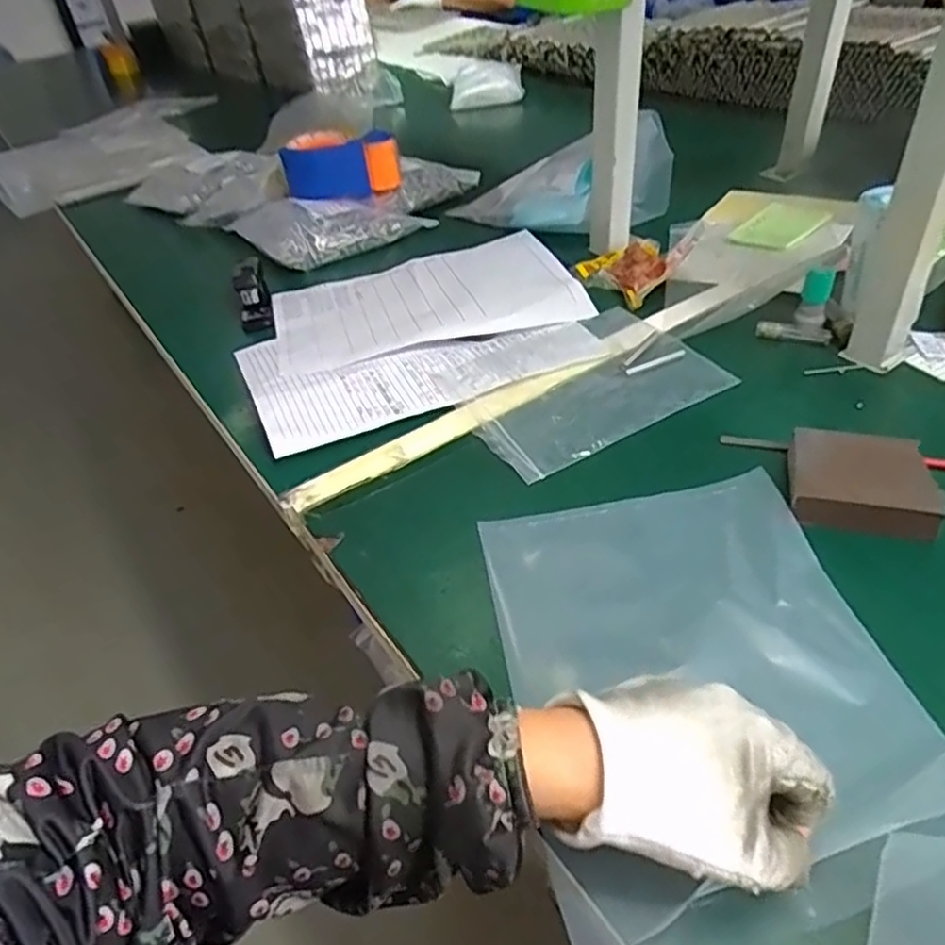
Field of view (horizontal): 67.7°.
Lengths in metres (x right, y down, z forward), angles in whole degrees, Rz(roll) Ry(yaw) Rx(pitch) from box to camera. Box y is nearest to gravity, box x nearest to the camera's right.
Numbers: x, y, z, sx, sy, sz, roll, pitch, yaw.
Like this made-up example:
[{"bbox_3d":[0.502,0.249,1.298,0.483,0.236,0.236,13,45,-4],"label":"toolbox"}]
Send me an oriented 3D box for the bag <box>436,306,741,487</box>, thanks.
[{"bbox_3d":[0.087,-0.076,0.572,0.203,0.011,0.155,-24,44,-20],"label":"bag"}]

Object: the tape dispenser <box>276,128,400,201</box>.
[{"bbox_3d":[-0.161,-0.376,0.861,0.146,0.063,0.059,2,41,10],"label":"tape dispenser"}]

